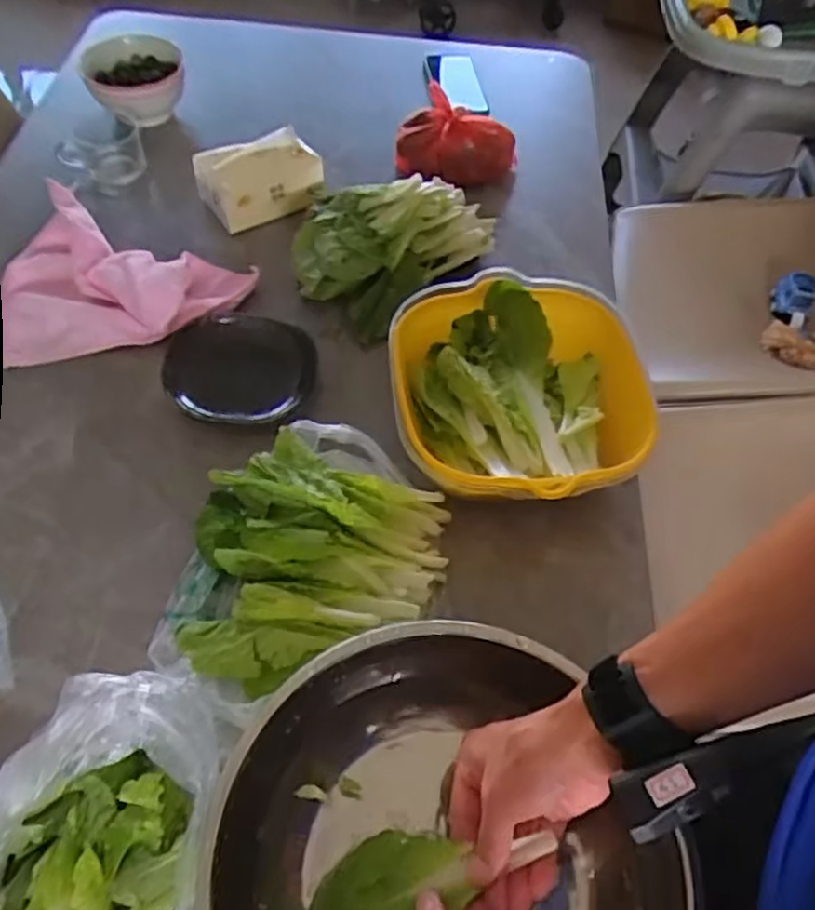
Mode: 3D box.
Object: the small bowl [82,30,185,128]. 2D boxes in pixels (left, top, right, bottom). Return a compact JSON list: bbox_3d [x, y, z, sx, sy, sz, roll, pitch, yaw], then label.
[{"bbox_3d":[-0.351,-0.483,0.934,0.122,0.059,0.131,2,56,-2],"label":"small bowl"}]

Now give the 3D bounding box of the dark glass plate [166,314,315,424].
[{"bbox_3d":[-0.170,-0.088,0.725,0.141,0.031,0.134,2,56,-2],"label":"dark glass plate"}]

